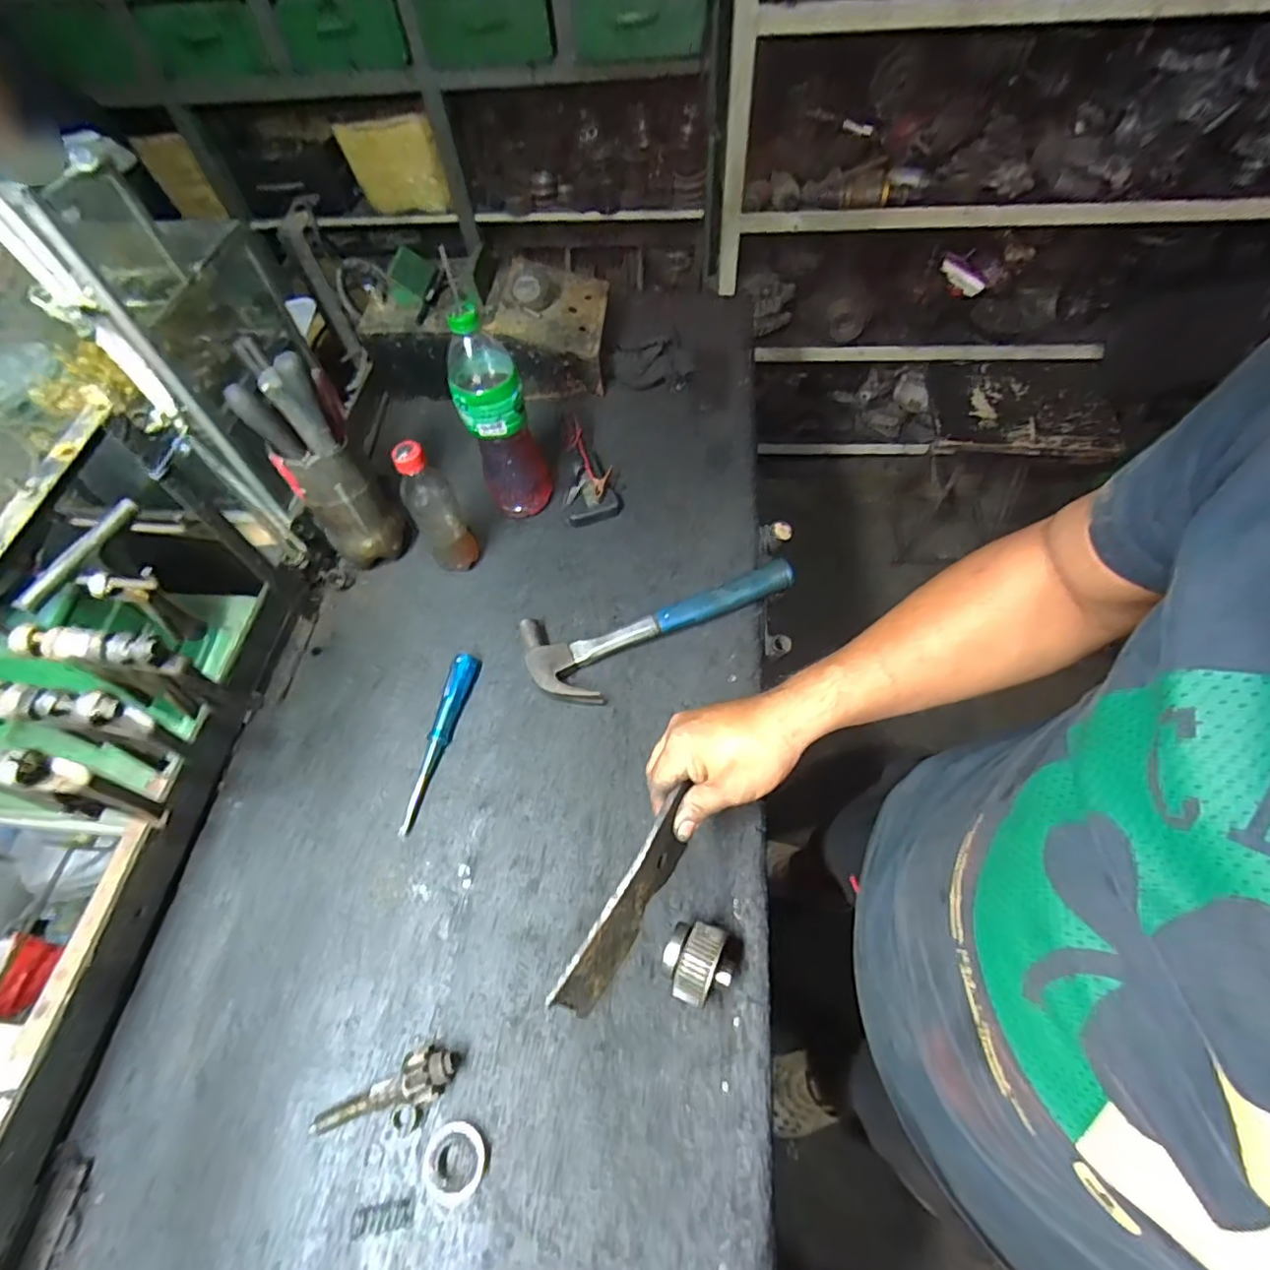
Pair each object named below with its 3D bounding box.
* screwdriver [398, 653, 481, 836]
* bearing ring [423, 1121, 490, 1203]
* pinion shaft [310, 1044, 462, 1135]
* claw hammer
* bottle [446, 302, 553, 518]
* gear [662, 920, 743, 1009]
[{"bbox_3d":[-0.215,0.116,0.656,0.031,0.027,0.202,8,62,6],"label":"screwdriver"},{"bbox_3d":[-0.146,0.423,0.472,0.050,0.013,0.053,-2,59,3],"label":"bearing ring"},{"bbox_3d":[-0.211,0.384,0.496,0.126,0.039,0.037,-26,63,3],"label":"pinion shaft"},{"bbox_3d":[0.035,-0.020,0.708,0.329,0.031,0.119,-23,63,-11],"label":"claw hammer"},{"bbox_3d":[-0.160,-0.254,0.707,0.088,0.265,0.078,-17,62,-8],"label":"bottle"},{"bbox_3d":[0.056,0.288,0.522,0.060,0.063,0.065,23,63,16],"label":"gear"}]

